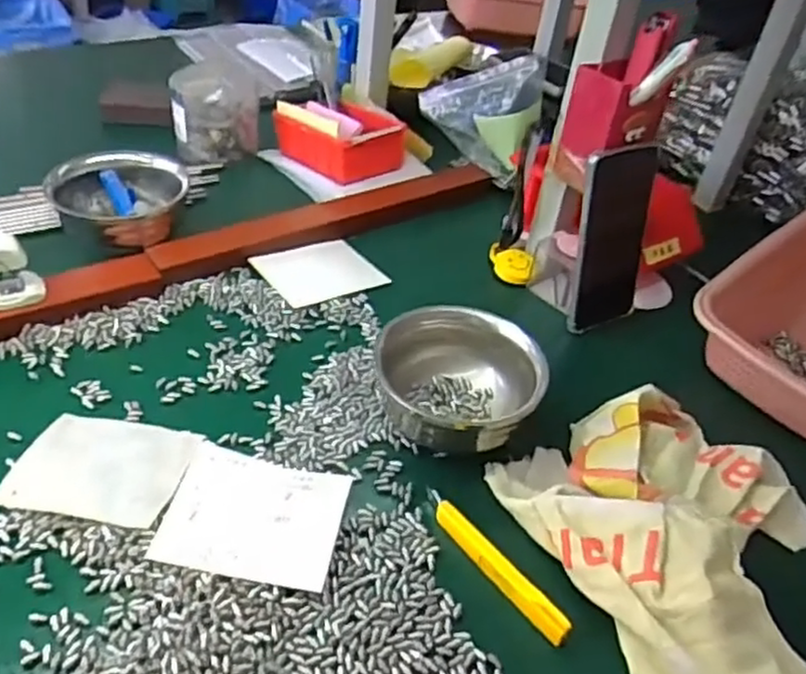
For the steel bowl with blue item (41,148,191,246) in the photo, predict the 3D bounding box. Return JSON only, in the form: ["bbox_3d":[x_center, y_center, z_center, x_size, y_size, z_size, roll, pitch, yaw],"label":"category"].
[{"bbox_3d":[-0.270,-0.133,0.676,0.118,0.067,0.111,5,40,-4],"label":"steel bowl with blue item"}]

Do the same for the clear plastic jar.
[{"bbox_3d":[-0.221,-0.268,0.841,0.097,0.096,0.078,-1,41,-11],"label":"clear plastic jar"}]

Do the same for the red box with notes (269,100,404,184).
[{"bbox_3d":[-0.077,-0.239,0.839,0.145,0.055,0.100,35,47,29],"label":"red box with notes"}]

